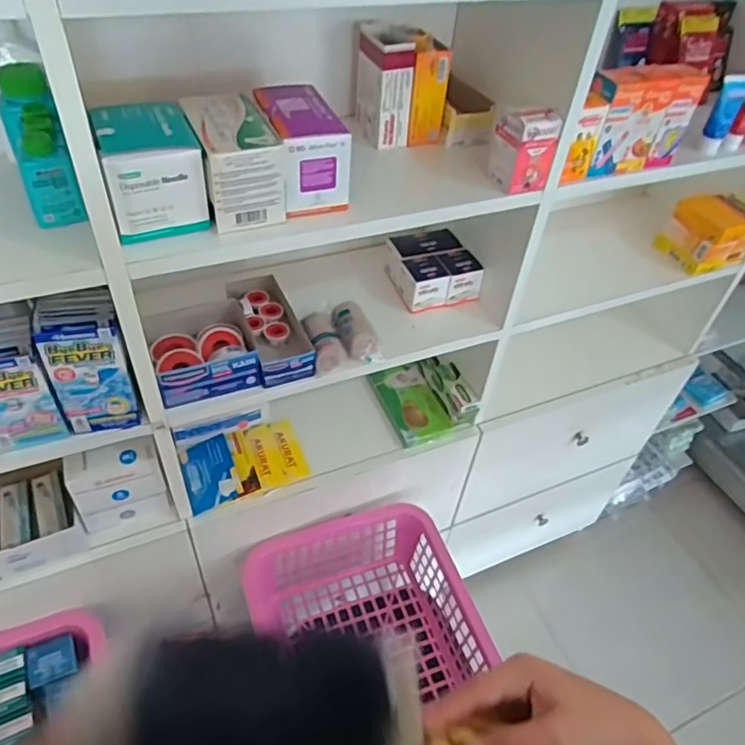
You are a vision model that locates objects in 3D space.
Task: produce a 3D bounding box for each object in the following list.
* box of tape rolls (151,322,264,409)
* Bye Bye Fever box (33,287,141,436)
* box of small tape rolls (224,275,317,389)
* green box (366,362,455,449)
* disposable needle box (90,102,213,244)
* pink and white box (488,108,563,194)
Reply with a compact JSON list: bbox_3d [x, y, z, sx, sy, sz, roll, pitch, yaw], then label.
[{"bbox_3d":[-0.210,-0.023,0.734,0.115,0.047,0.110,-15,48,-19],"label":"box of tape rolls"},{"bbox_3d":[-0.306,-0.006,0.643,0.080,0.137,0.074,-18,49,-22],"label":"Bye Bye Fever box"},{"bbox_3d":[-0.137,-0.060,0.790,0.078,0.043,0.182,-16,49,-20],"label":"box of small tape rolls"},{"bbox_3d":[0.064,0.049,1.019,0.097,0.025,0.167,-15,49,-20],"label":"green box"},{"bbox_3d":[-0.208,-0.190,0.568,0.087,0.086,0.114,-15,49,-20],"label":"disposable needle box"},{"bbox_3d":[0.171,-0.258,0.679,0.057,0.084,0.054,-16,49,-21],"label":"pink and white box"}]

